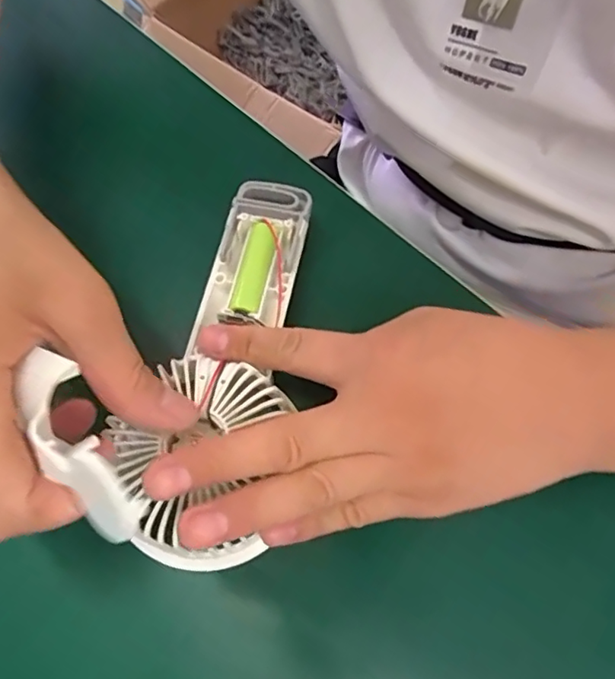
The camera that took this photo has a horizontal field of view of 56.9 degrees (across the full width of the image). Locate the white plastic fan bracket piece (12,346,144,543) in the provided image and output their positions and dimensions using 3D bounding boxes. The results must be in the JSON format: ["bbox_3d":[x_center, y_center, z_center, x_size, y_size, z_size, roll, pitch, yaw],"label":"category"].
[{"bbox_3d":[-0.064,0.026,0.154,0.018,0.014,0.069,-39,49,-14],"label":"white plastic fan bracket piece"}]

